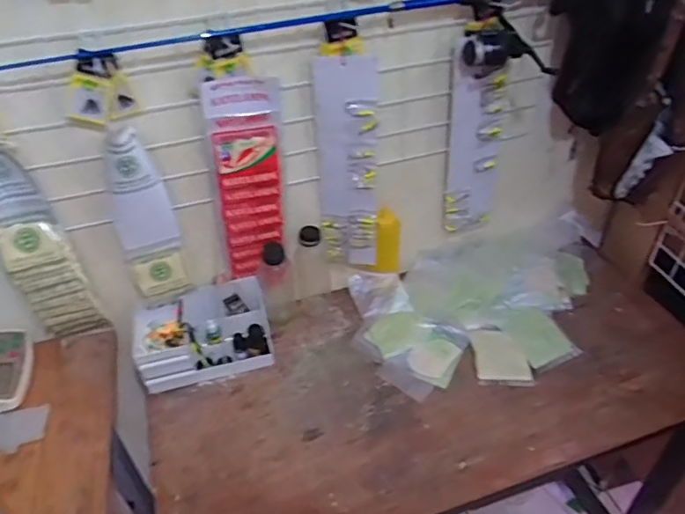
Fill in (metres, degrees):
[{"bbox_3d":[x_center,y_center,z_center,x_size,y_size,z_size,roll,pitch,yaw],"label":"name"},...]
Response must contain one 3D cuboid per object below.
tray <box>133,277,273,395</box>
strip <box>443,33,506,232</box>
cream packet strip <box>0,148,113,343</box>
[{"bbox_3d":[-0.252,0.143,1.017,0.231,0.112,0.138,-13,41,-12],"label":"tray"},{"bbox_3d":[0.241,-0.206,1.027,0.109,0.372,0.035,-10,41,-9],"label":"strip"},{"bbox_3d":[-0.469,0.001,0.862,0.099,0.363,0.041,-13,41,-12],"label":"cream packet strip"}]

